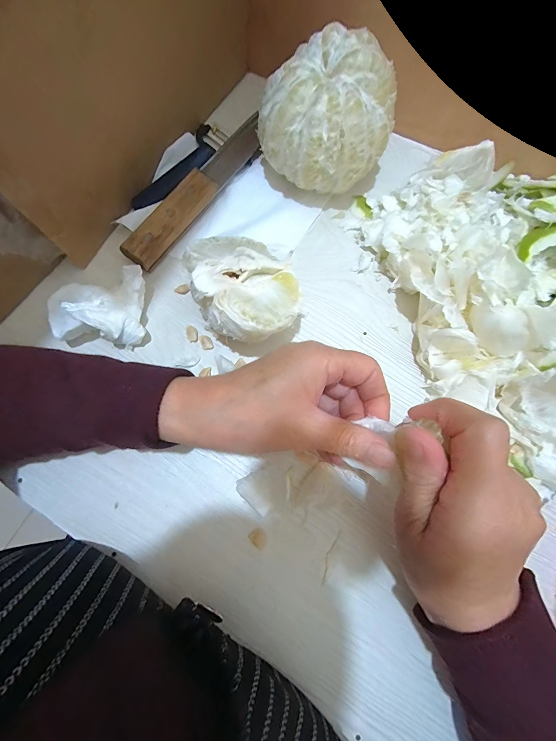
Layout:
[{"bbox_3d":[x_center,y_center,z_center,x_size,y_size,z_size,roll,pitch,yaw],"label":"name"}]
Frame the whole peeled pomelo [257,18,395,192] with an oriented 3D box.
[{"bbox_3d":[0.042,-0.218,0.268,0.109,0.086,0.099,31,79,8],"label":"whole peeled pomelo"}]

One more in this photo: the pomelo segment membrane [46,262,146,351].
[{"bbox_3d":[-0.156,-0.052,0.255,0.082,0.039,0.061,-2,76,0],"label":"pomelo segment membrane"}]

